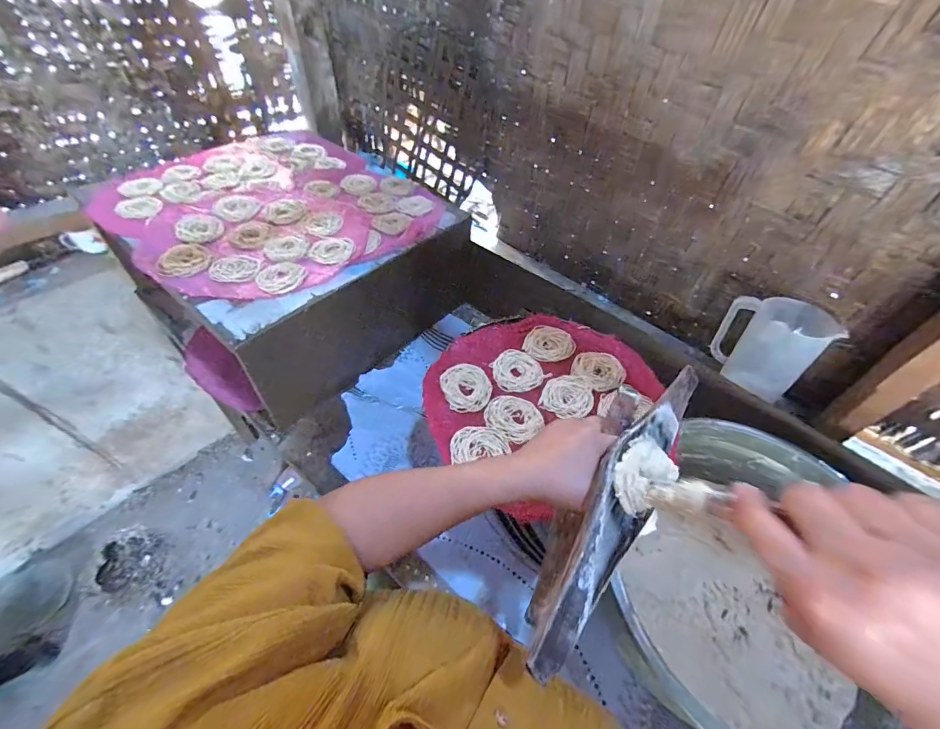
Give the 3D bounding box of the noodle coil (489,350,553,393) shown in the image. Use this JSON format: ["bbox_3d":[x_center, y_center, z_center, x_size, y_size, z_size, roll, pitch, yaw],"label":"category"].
[{"bbox_3d":[0.072,0.010,0.605,0.078,0.005,0.076,3,50,-3],"label":"noodle coil"}]

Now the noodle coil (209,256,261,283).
[{"bbox_3d":[-0.392,-0.161,0.664,0.073,0.008,0.068,3,50,-3],"label":"noodle coil"}]

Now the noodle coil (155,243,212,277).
[{"bbox_3d":[-0.477,-0.177,0.666,0.080,0.006,0.085,3,50,-3],"label":"noodle coil"}]

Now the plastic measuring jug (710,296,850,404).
[{"bbox_3d":[0.515,-0.038,0.692,0.096,0.143,0.150,-33,60,-28],"label":"plastic measuring jug"}]

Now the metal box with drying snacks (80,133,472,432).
[{"bbox_3d":[-0.386,-0.242,0.885,0.616,0.245,0.539,38,56,24],"label":"metal box with drying snacks"}]

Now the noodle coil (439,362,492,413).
[{"bbox_3d":[-0.005,0.033,0.577,0.071,0.007,0.079,-6,51,-11],"label":"noodle coil"}]

